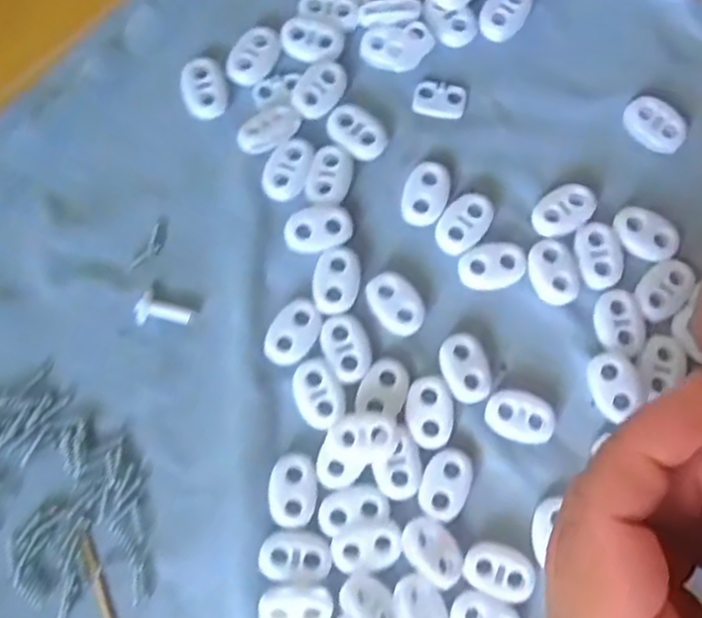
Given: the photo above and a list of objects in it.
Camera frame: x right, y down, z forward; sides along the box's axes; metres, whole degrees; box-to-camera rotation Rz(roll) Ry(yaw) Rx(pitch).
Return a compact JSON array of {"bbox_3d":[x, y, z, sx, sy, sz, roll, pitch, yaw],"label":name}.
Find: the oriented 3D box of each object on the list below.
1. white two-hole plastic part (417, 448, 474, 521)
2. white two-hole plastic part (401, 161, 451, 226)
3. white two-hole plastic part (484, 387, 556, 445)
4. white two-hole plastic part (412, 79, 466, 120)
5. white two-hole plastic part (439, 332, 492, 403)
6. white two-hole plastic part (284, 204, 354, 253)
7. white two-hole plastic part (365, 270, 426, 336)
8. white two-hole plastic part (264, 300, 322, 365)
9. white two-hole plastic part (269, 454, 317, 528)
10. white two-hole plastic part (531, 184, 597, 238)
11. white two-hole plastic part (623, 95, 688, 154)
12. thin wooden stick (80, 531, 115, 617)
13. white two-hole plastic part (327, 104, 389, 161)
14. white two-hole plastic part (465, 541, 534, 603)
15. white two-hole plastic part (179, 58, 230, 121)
[{"bbox_3d":[0.030,0.055,0.227,0.015,0.004,0.022,20,80,5],"label":"white two-hole plastic part"},{"bbox_3d":[0.026,-0.039,0.246,0.015,0.004,0.022,16,80,4],"label":"white two-hole plastic part"},{"bbox_3d":[0.055,0.034,0.233,0.022,0.004,0.016,18,80,5],"label":"white two-hole plastic part"},{"bbox_3d":[0.031,-0.074,0.253,0.018,0.004,0.014,13,80,4],"label":"white two-hole plastic part"},{"bbox_3d":[0.037,0.019,0.235,0.015,0.004,0.023,-14,79,-1],"label":"white two-hole plastic part"},{"bbox_3d":[-0.011,-0.027,0.244,0.023,0.004,0.015,-7,79,0],"label":"white two-hole plastic part"},{"bbox_3d":[0.015,-0.002,0.239,0.016,0.004,0.022,-37,81,-6],"label":"white two-hole plastic part"},{"bbox_3d":[-0.019,0.007,0.237,0.015,0.004,0.022,33,82,7],"label":"white two-hole plastic part"},{"bbox_3d":[-0.019,0.057,0.227,0.015,0.004,0.022,2,79,2],"label":"white two-hole plastic part"},{"bbox_3d":[0.072,-0.033,0.245,0.022,0.006,0.014,-34,80,-5],"label":"white two-hole plastic part"},{"bbox_3d":[0.105,-0.064,0.250,0.013,0.007,0.022,-42,81,-6],"label":"white two-hole plastic part"},{"bbox_3d":[-0.075,0.096,0.223,0.004,0.004,0.054,-22,80,-3],"label":"thin wooden stick"},{"bbox_3d":[0.002,-0.062,0.250,0.022,0.004,0.015,37,82,8],"label":"white two-hole plastic part"},{"bbox_3d":[0.046,0.081,0.222,0.022,0.004,0.015,22,81,5],"label":"white two-hole plastic part"},{"bbox_3d":[-0.052,-0.079,0.255,0.015,0.004,0.023,-19,79,-2],"label":"white two-hole plastic part"}]

